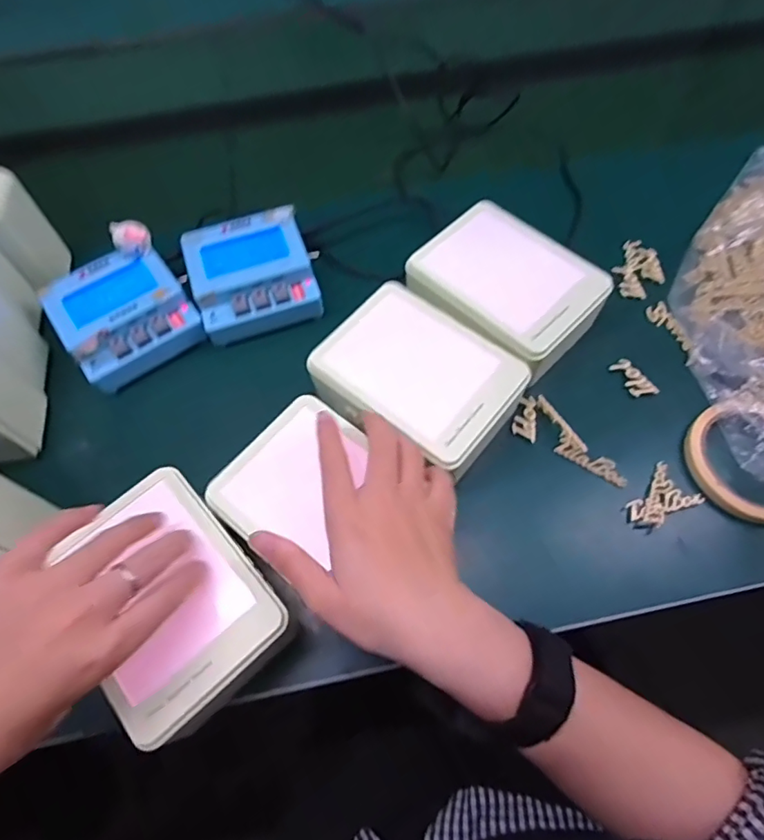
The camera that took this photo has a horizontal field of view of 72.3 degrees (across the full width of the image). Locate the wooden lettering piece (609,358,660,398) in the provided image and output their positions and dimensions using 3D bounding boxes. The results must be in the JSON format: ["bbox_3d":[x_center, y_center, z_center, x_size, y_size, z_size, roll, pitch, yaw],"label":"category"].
[{"bbox_3d":[0.205,-0.033,0.426,0.016,0.007,0.038,-28,64,-12],"label":"wooden lettering piece"}]

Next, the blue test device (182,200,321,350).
[{"bbox_3d":[-0.114,-0.129,0.462,0.100,0.045,0.099,-19,63,-8],"label":"blue test device"}]

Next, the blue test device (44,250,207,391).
[{"bbox_3d":[-0.217,-0.087,0.446,0.099,0.043,0.102,-32,65,-14],"label":"blue test device"}]

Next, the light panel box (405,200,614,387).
[{"bbox_3d":[0.103,-0.105,0.435,0.111,0.047,0.150,-42,68,-18],"label":"light panel box"}]

